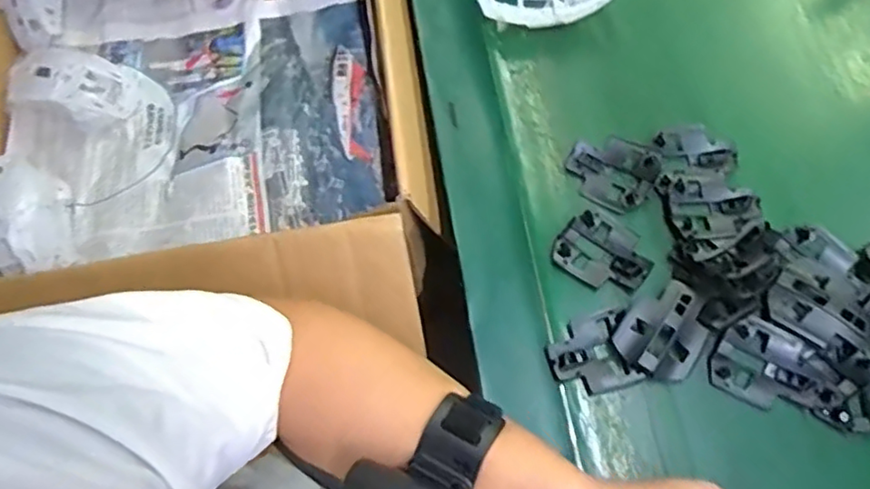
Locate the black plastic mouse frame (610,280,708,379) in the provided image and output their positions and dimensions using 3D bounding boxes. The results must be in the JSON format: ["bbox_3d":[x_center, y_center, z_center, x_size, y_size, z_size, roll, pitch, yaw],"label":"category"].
[{"bbox_3d":[0.153,0.059,0.418,0.051,0.020,0.065,33,71,16],"label":"black plastic mouse frame"}]

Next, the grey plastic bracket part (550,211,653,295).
[{"bbox_3d":[0.123,0.006,0.451,0.066,0.010,0.050,31,71,15],"label":"grey plastic bracket part"}]

